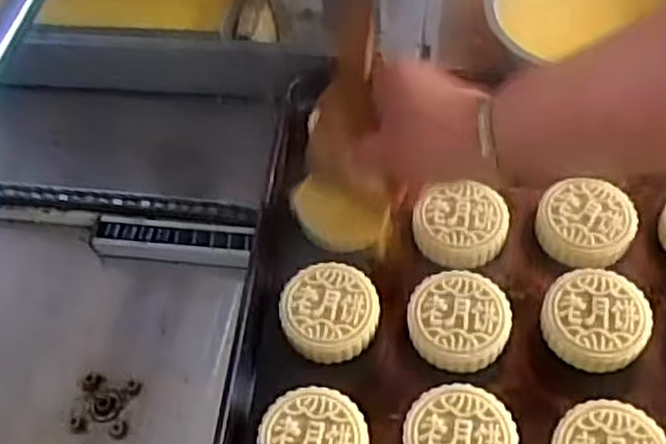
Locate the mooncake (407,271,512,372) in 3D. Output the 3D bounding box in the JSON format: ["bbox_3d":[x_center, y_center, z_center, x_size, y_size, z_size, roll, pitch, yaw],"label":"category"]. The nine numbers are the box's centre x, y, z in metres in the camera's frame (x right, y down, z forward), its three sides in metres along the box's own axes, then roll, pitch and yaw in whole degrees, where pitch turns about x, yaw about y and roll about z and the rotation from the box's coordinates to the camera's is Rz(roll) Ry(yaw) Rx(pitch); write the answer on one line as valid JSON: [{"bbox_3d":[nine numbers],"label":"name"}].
[{"bbox_3d":[0.090,0.071,0.543,0.070,0.025,0.068,-1,55,2],"label":"mooncake"}]

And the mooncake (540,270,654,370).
[{"bbox_3d":[0.185,0.068,0.531,0.071,0.023,0.067,-1,55,2],"label":"mooncake"}]

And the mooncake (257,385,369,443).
[{"bbox_3d":[-0.013,0.146,0.499,0.070,0.019,0.068,-1,55,2],"label":"mooncake"}]

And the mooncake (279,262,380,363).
[{"bbox_3d":[-0.003,0.066,0.556,0.069,0.022,0.070,-1,55,2],"label":"mooncake"}]

